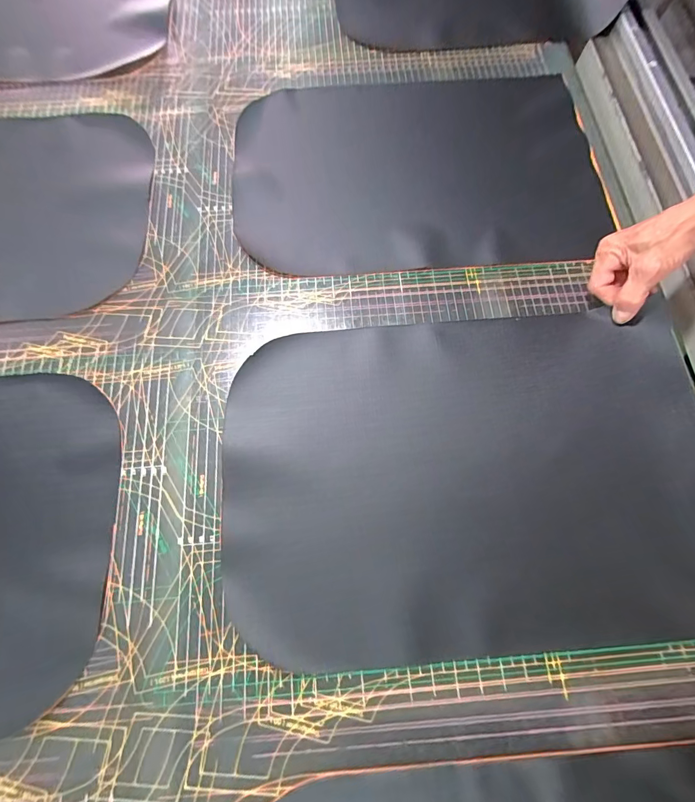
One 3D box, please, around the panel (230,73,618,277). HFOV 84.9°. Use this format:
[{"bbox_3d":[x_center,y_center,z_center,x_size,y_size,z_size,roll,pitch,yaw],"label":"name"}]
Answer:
[{"bbox_3d":[0.089,-0.313,0.510,0.475,0.020,0.318,-3,71,-2],"label":"panel"}]

